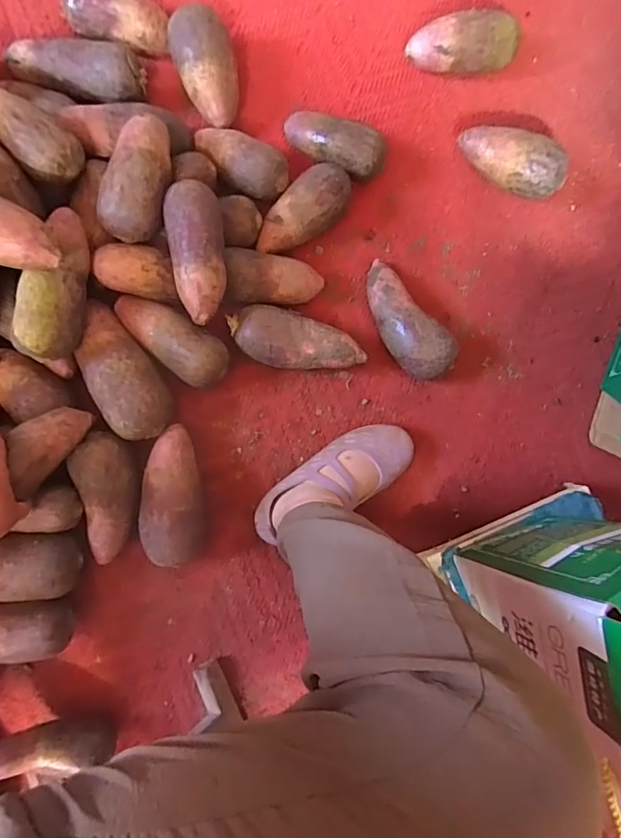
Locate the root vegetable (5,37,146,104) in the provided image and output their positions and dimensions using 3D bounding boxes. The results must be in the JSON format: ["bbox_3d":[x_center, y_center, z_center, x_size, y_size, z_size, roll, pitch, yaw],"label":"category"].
[{"bbox_3d":[-0.317,-0.474,0.668,0.170,0.059,0.062,6,83,-7],"label":"root vegetable"}]

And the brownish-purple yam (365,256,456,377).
[{"bbox_3d":[0.130,-0.138,0.702,0.076,0.071,0.187,-37,91,-8],"label":"brownish-purple yam"}]

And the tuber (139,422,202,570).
[{"bbox_3d":[-0.179,0.098,0.635,0.077,0.069,0.176,-1,84,-7],"label":"tuber"}]

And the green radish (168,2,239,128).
[{"bbox_3d":[-0.143,-0.489,0.690,0.081,0.088,0.130,-18,86,-9],"label":"green radish"}]

